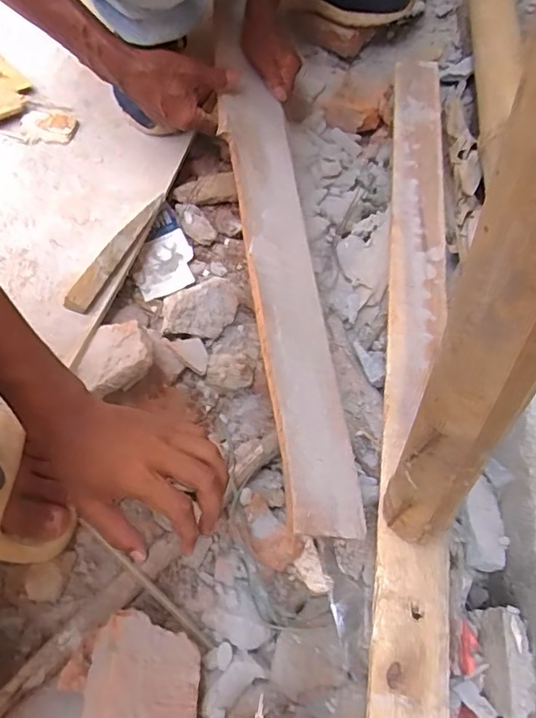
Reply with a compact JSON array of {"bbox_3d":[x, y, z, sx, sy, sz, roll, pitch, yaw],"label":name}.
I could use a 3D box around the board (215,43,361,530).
[{"bbox_3d":[0.010,-0.113,0.559,0.091,0.021,0.579,9,60,-30],"label":"board"}]

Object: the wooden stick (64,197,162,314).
[{"bbox_3d":[-0.176,-0.124,0.636,0.024,0.017,0.174,23,63,13],"label":"wooden stick"}]

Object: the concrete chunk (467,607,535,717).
[{"bbox_3d":[0.197,0.252,0.458,0.032,0.047,0.081,2,61,2],"label":"concrete chunk"}]

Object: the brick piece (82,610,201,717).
[{"bbox_3d":[-0.097,0.259,0.429,0.087,0.025,0.097,32,40,-31],"label":"brick piece"}]

